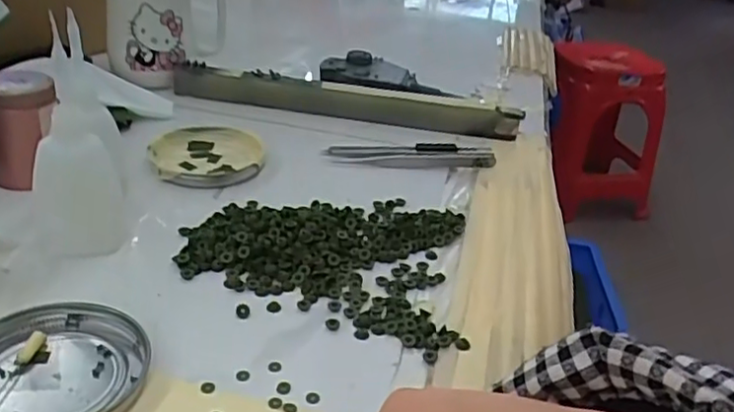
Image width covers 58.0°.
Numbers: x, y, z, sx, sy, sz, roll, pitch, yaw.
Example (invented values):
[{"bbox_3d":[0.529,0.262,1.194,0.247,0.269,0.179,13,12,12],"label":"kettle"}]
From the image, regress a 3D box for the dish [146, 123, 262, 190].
[{"bbox_3d":[-0.115,-0.040,0.482,0.077,0.010,0.092,5,30,-4],"label":"dish"}]

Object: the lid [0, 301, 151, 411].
[{"bbox_3d":[-0.136,0.070,0.284,0.074,0.009,0.079,5,30,-3],"label":"lid"}]

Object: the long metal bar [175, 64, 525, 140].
[{"bbox_3d":[-0.018,-0.091,0.573,0.298,0.026,0.020,8,30,2],"label":"long metal bar"}]

